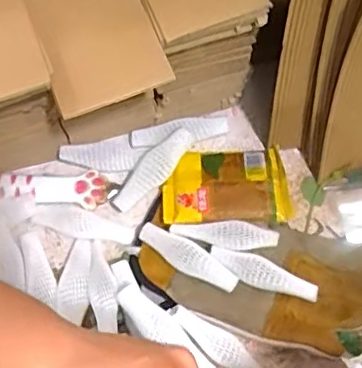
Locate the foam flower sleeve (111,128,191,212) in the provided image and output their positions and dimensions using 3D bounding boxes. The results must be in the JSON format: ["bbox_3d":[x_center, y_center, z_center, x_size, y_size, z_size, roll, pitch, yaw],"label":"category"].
[{"bbox_3d":[-0.024,-0.012,0.483,0.087,0.019,0.027,-37,75,-11],"label":"foam flower sleeve"}]

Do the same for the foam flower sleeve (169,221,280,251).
[{"bbox_3d":[0.036,0.042,0.466,0.088,0.014,0.022,5,71,15],"label":"foam flower sleeve"}]

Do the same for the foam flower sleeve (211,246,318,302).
[{"bbox_3d":[0.068,0.072,0.459,0.090,0.015,0.023,24,73,8],"label":"foam flower sleeve"}]

